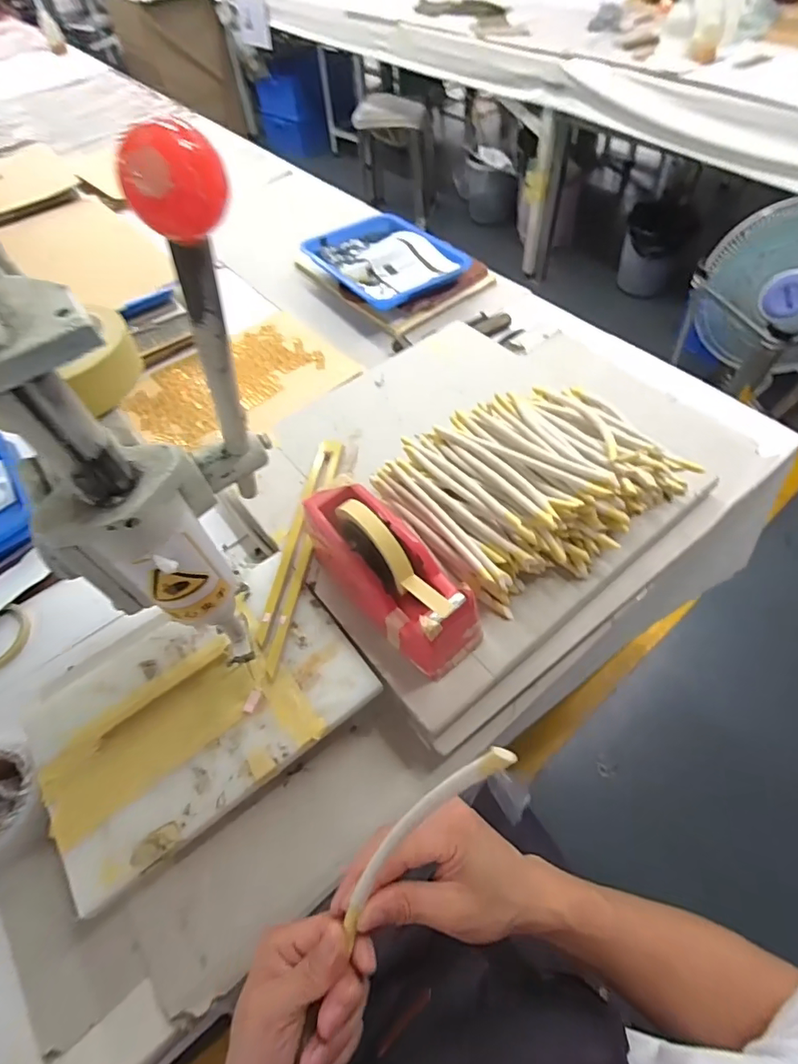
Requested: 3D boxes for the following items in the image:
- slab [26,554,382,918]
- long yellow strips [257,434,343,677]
[{"bbox_3d":[-0.194,0.161,0.496,0.299,0.017,0.210,-34,61,-17],"label":"slab"},{"bbox_3d":[-0.114,0.009,0.584,0.034,0.009,0.311,6,57,8],"label":"long yellow strips"}]

